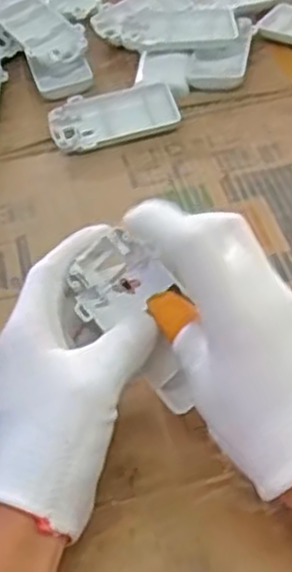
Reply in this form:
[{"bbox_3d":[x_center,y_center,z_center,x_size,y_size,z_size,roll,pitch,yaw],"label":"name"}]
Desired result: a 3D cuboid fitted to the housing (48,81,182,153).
[{"bbox_3d":[-0.025,-0.129,0.579,0.095,0.015,0.048,-19,53,-10],"label":"housing"}]

